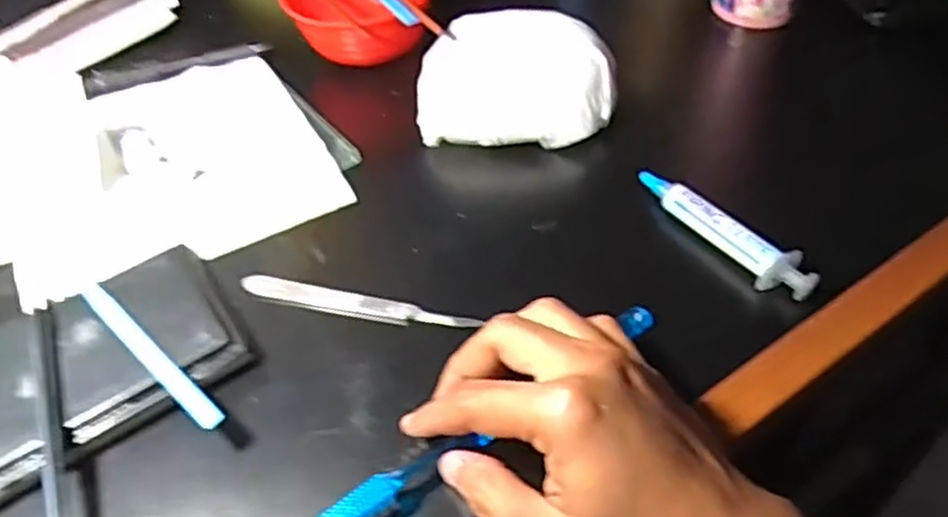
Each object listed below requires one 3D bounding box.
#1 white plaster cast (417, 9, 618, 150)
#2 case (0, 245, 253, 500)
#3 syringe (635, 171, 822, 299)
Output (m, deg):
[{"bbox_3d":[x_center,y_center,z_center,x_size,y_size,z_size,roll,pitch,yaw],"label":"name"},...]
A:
[{"bbox_3d":[0.029,-0.122,0.491,0.123,0.034,0.098,3,52,4],"label":"white plaster cast"},{"bbox_3d":[-0.199,0.054,0.367,0.154,0.021,0.095,-29,56,-20],"label":"case"},{"bbox_3d":[0.135,-0.018,0.407,0.024,0.014,0.115,-29,56,-20],"label":"syringe"}]

